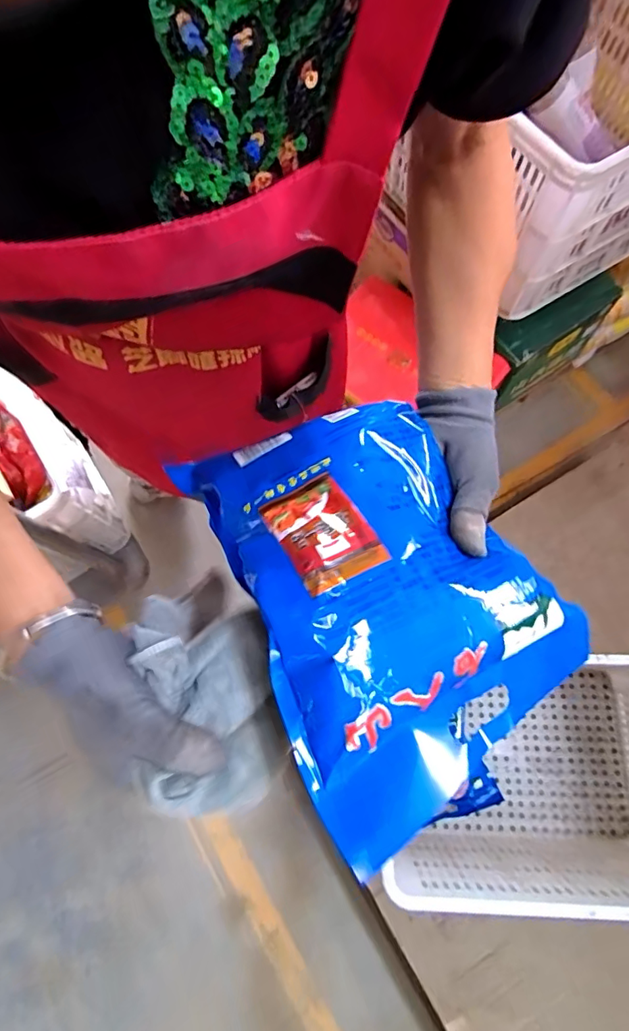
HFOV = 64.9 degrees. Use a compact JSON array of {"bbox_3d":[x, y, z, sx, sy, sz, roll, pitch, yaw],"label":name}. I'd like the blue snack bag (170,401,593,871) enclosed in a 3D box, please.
[{"bbox_3d":[0.037,0.029,0.316,0.193,0.083,0.257,-32,75,-8],"label":"blue snack bag"}]

